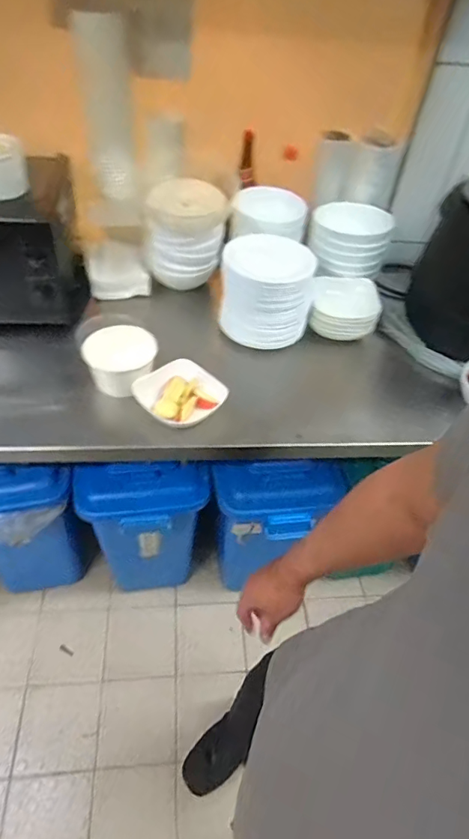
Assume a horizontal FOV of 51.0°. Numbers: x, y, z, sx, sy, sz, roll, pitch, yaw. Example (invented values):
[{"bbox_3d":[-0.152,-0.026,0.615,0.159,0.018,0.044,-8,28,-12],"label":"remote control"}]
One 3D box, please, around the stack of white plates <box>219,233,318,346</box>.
[{"bbox_3d":[0.077,-0.306,1.113,0.192,0.188,0.192,8,47,1],"label":"stack of white plates"}]

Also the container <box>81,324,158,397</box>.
[{"bbox_3d":[-0.227,-0.120,0.994,0.137,0.074,0.132,3,47,-3],"label":"container"}]

